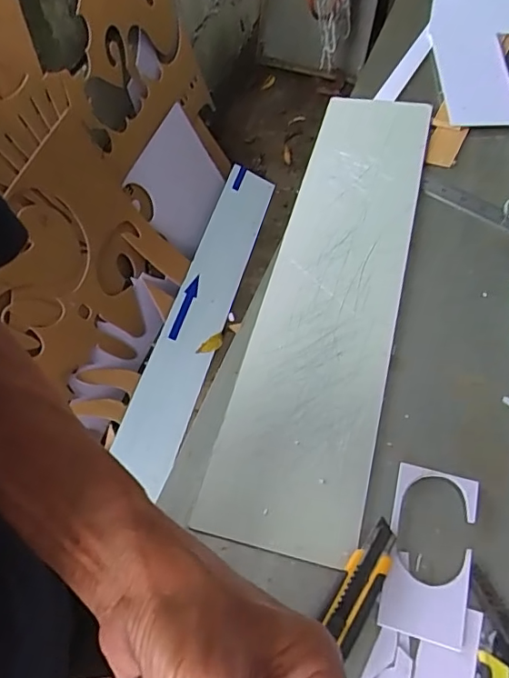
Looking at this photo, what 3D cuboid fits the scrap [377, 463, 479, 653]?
[{"bbox_3d":[0.137,0.164,0.412,0.062,0.008,0.127,13,59,13],"label":"scrap"}]

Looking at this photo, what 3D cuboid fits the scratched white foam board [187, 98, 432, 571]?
[{"bbox_3d":[0.088,-0.073,0.568,0.131,0.016,0.584,11,58,12],"label":"scratched white foam board"}]

